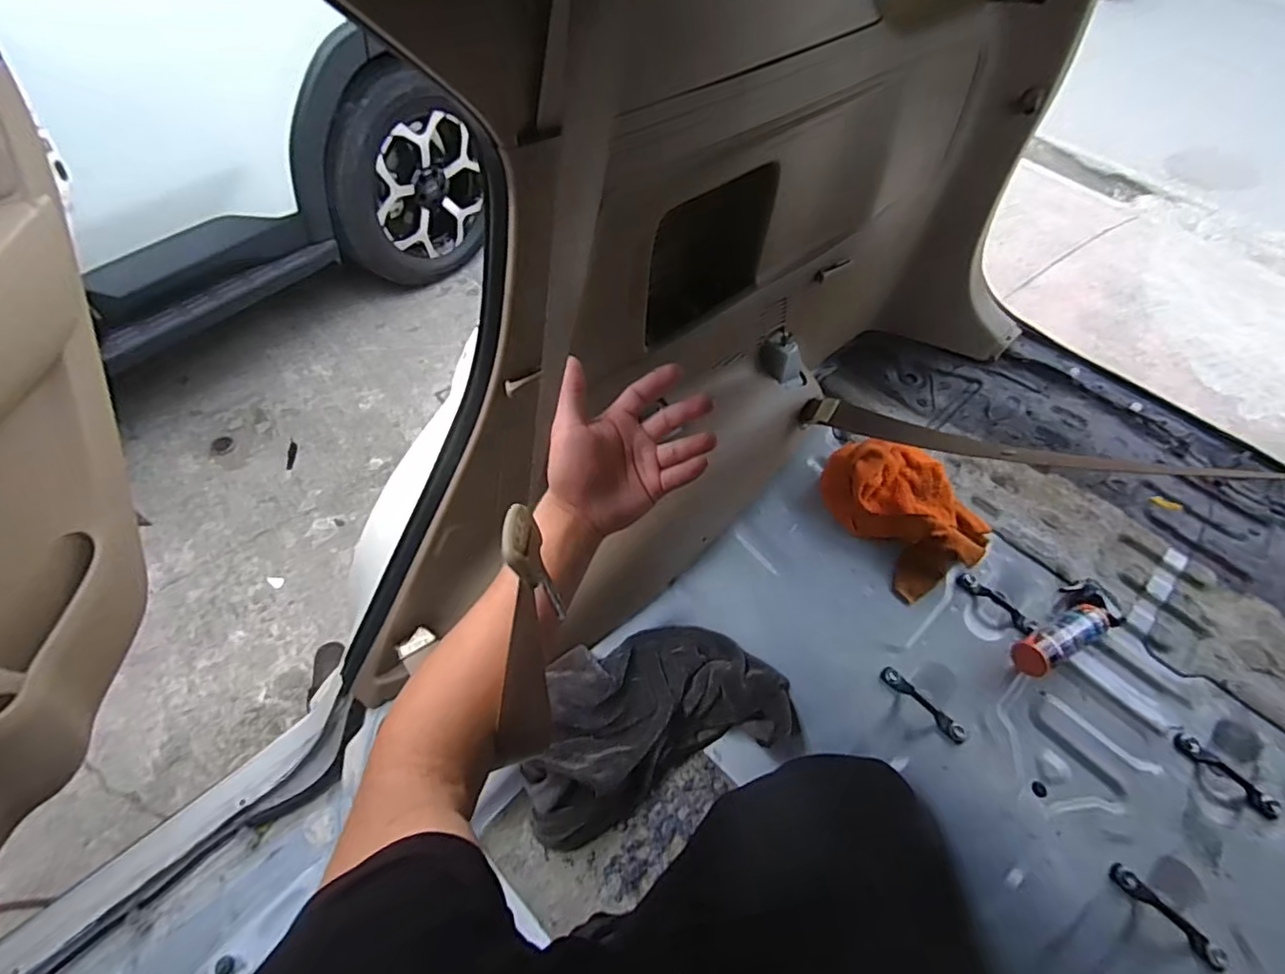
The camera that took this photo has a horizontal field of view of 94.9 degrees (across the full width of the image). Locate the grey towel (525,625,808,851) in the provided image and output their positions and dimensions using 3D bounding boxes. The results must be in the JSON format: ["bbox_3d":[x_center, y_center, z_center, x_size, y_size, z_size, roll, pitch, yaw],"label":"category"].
[{"bbox_3d":[0.006,0.313,0.810,0.370,0.127,0.202,-20,58,-15],"label":"grey towel"}]

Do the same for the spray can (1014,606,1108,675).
[{"bbox_3d":[0.592,0.215,0.835,0.165,0.047,0.047,-18,57,-24],"label":"spray can"}]

